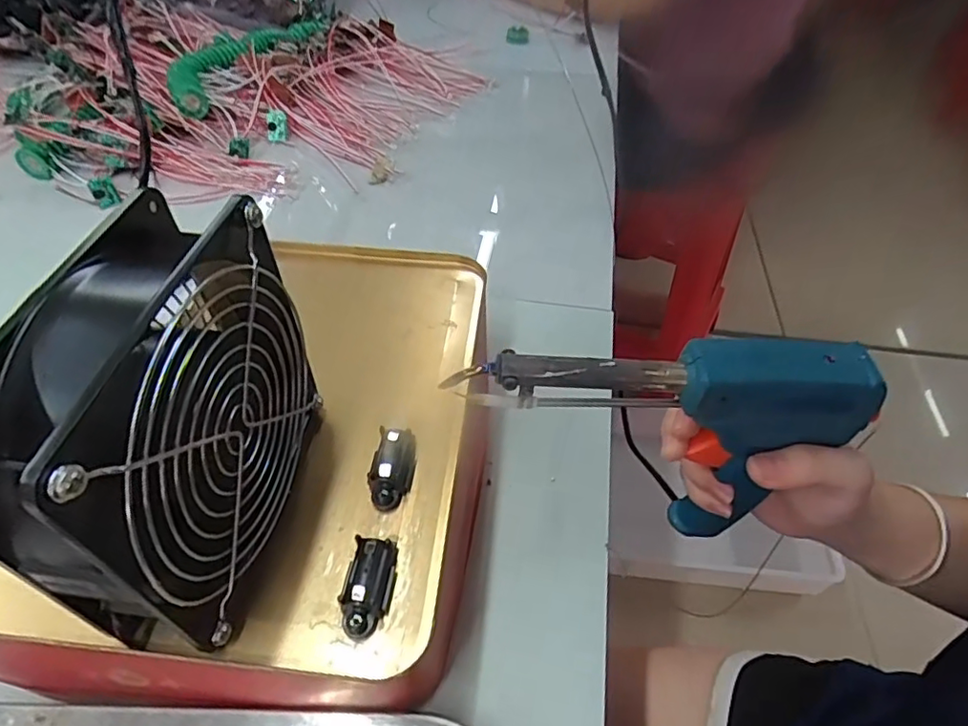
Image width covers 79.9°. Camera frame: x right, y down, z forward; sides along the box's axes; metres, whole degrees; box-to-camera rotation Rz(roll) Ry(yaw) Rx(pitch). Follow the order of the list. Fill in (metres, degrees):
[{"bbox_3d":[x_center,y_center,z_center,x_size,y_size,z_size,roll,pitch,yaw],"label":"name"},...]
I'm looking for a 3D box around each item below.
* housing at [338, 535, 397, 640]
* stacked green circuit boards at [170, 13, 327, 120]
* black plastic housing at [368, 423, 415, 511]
[{"bbox_3d":[-0.044,0.086,0.222,0.016,0.014,0.034,3,49,1],"label":"housing"},{"bbox_3d":[-0.261,-0.335,0.624,0.086,0.024,0.236,18,51,13],"label":"stacked green circuit boards"},{"bbox_3d":[-0.040,0.045,0.253,0.018,0.012,0.036,5,62,3],"label":"black plastic housing"}]

